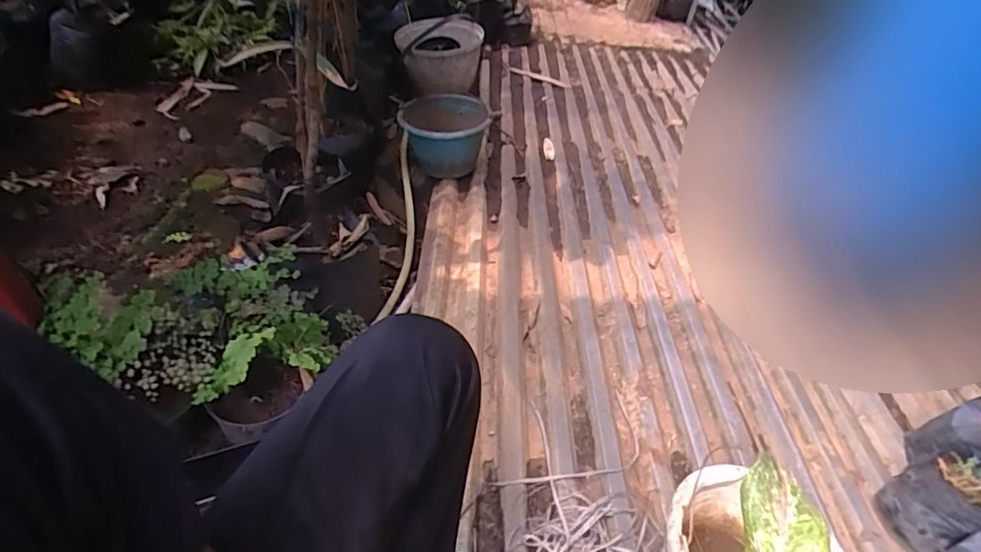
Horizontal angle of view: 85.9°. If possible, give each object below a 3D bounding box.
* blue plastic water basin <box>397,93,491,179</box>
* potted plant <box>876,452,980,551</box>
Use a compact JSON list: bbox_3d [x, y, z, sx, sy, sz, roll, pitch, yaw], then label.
[{"bbox_3d":[-0.133,-0.391,1.497,0.249,0.171,0.222,7,43,2],"label":"blue plastic water basin"},{"bbox_3d":[0.709,0.364,0.839,0.098,0.153,0.113,-9,45,-17],"label":"potted plant"}]

